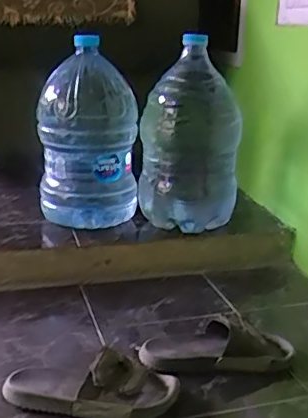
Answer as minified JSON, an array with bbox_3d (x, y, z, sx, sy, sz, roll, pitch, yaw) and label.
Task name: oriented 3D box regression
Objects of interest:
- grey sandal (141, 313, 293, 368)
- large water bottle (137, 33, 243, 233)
[{"bbox_3d":[0.106,0.234,0.994,0.255,0.073,0.100,1,20,0],"label":"grey sandal"},{"bbox_3d":[0.086,-0.161,1.308,0.206,0.401,0.172,-5,19,-24],"label":"large water bottle"}]

